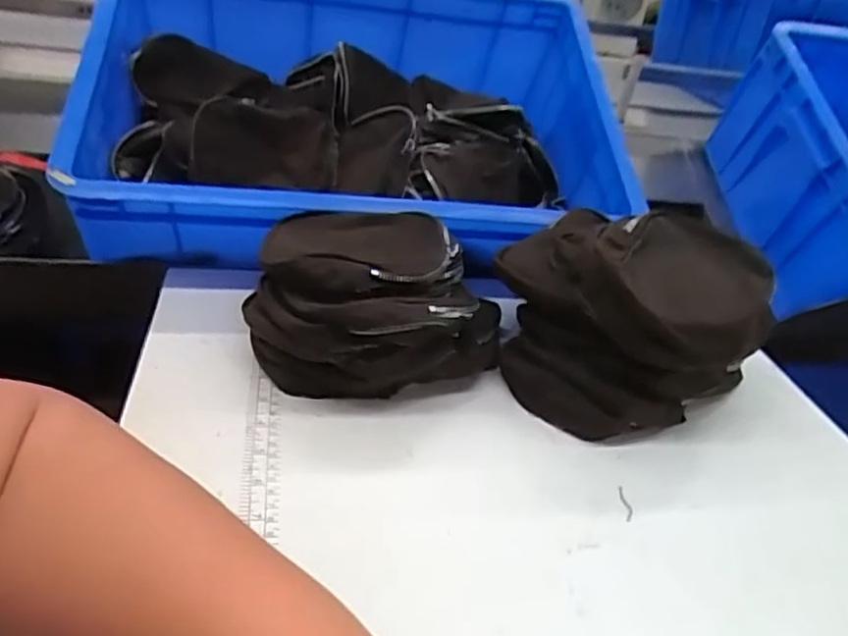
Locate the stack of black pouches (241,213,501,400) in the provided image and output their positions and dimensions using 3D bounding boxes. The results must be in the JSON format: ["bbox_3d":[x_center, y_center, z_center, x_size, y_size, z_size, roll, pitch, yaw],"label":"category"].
[{"bbox_3d":[-0.034,-0.013,0.498,0.185,0.080,0.161,8,32,2],"label":"stack of black pouches"}]

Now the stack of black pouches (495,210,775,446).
[{"bbox_3d":[0.159,-0.011,0.523,0.199,0.109,0.191,-4,34,-17],"label":"stack of black pouches"}]

